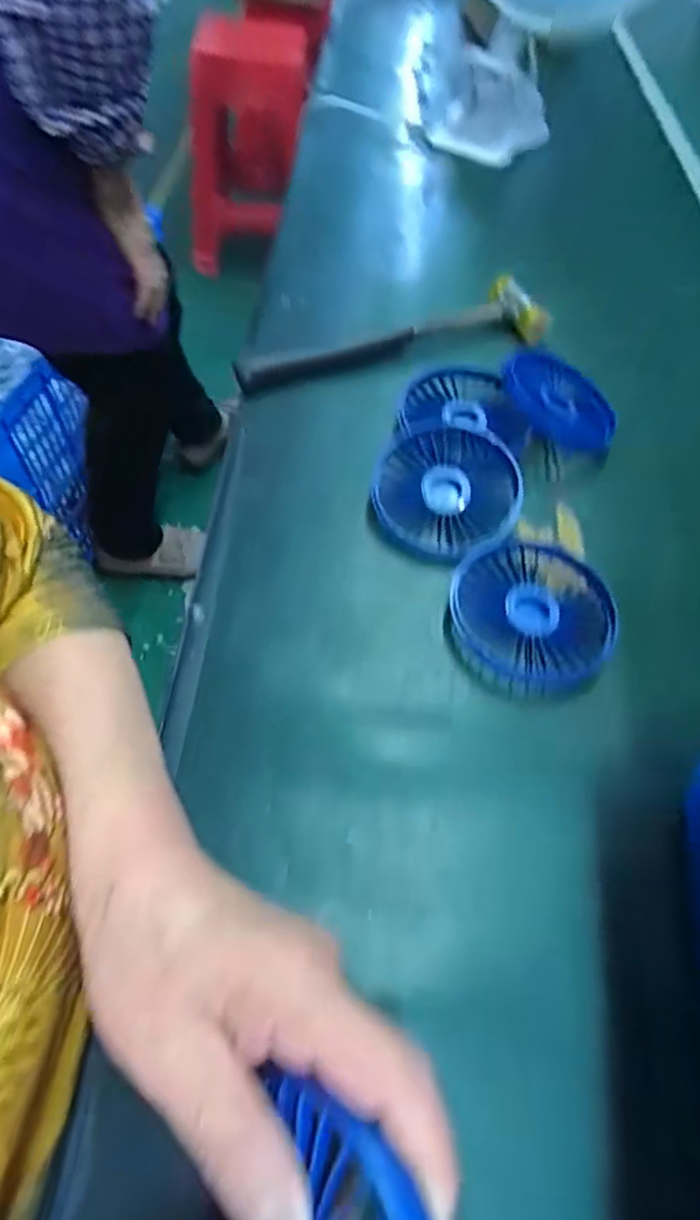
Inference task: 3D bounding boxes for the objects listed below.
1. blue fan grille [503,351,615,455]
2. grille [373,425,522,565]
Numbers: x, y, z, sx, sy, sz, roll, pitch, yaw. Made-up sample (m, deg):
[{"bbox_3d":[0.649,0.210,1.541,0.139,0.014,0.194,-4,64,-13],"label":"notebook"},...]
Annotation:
[{"bbox_3d":[0.144,-0.147,0.425,0.080,0.012,0.081,18,58,-12],"label":"blue fan grille"},{"bbox_3d":[0.059,-0.073,0.370,0.085,0.015,0.088,20,59,9],"label":"grille"}]

